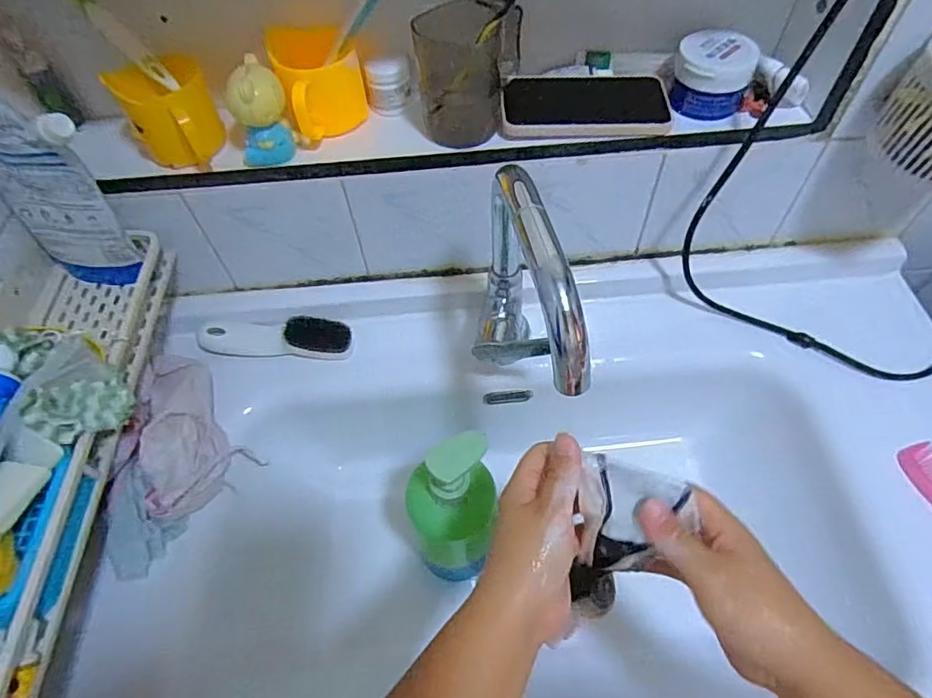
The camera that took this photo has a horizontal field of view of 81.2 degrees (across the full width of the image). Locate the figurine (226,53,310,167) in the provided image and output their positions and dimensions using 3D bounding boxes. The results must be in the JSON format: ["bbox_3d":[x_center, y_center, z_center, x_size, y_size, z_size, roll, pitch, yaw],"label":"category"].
[{"bbox_3d":[-0.181,-0.208,0.472,0.054,0.073,0.059,-24,59,-12],"label":"figurine"}]

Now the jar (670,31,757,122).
[{"bbox_3d":[0.222,-0.248,0.492,0.066,0.052,0.062,-1,57,2],"label":"jar"}]

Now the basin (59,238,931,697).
[{"bbox_3d":[0.093,0.156,0.563,0.820,0.180,0.479,-5,57,0],"label":"basin"}]

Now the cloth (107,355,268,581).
[{"bbox_3d":[-0.268,0.100,0.512,0.084,0.101,0.204,-2,57,2],"label":"cloth"}]

